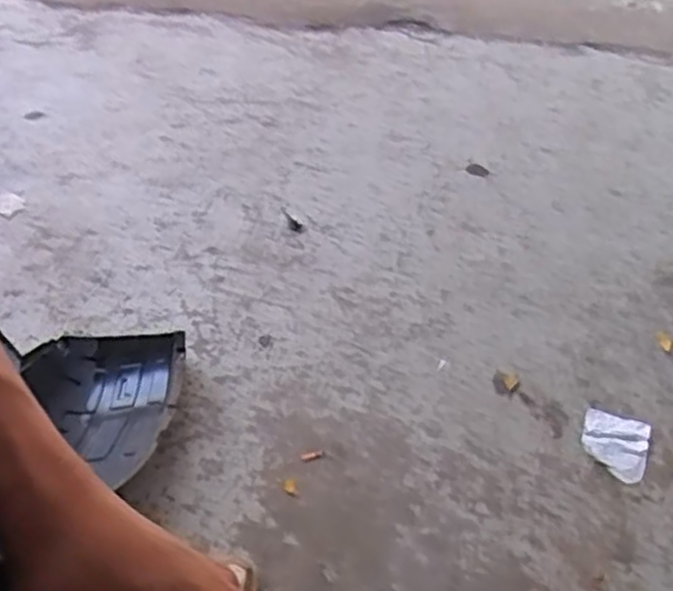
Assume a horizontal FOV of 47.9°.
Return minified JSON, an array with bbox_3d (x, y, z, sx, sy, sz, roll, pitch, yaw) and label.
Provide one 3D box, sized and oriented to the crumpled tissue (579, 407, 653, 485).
[{"bbox_3d":[0.569,0.305,1.552,0.132,0.010,0.138,18,51,11],"label":"crumpled tissue"}]

